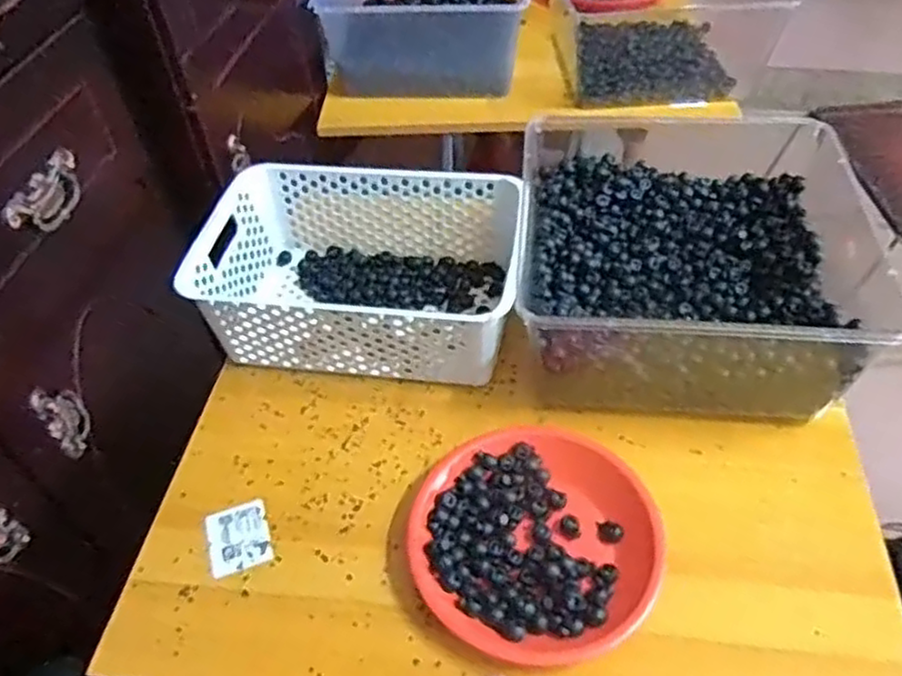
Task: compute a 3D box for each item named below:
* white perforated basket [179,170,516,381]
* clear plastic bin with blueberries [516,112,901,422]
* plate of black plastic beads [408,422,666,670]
[{"bbox_3d":[-0.086,-0.070,0.726,0.306,0.107,0.210,5,52,7],"label":"white perforated basket"},{"bbox_3d":[0.207,-0.068,0.675,0.276,0.136,0.285,3,51,6],"label":"clear plastic bin with blueberries"},{"bbox_3d":[0.067,0.155,0.570,0.186,0.023,0.198,-1,51,2],"label":"plate of black plastic beads"}]

